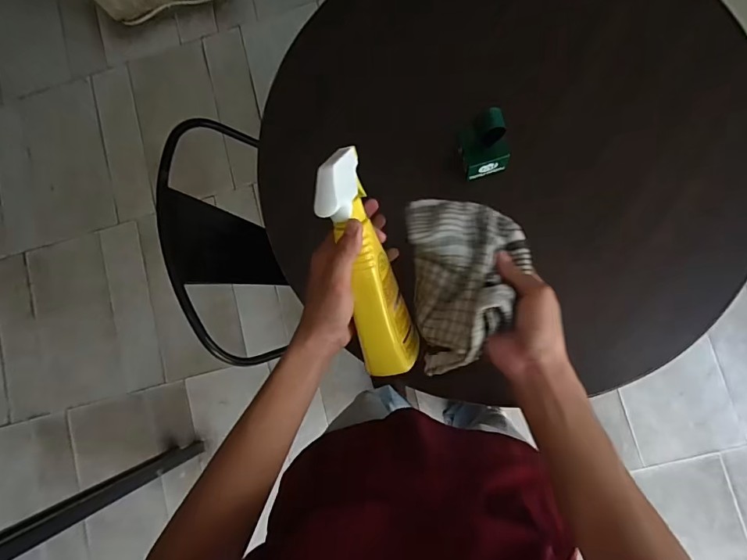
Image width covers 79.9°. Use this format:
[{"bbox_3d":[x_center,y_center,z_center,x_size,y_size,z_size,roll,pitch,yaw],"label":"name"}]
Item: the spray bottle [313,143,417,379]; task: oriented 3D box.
[{"bbox_3d":[-0.005,-0.009,0.439,0.055,0.062,0.225,-15,108,5],"label":"spray bottle"}]

